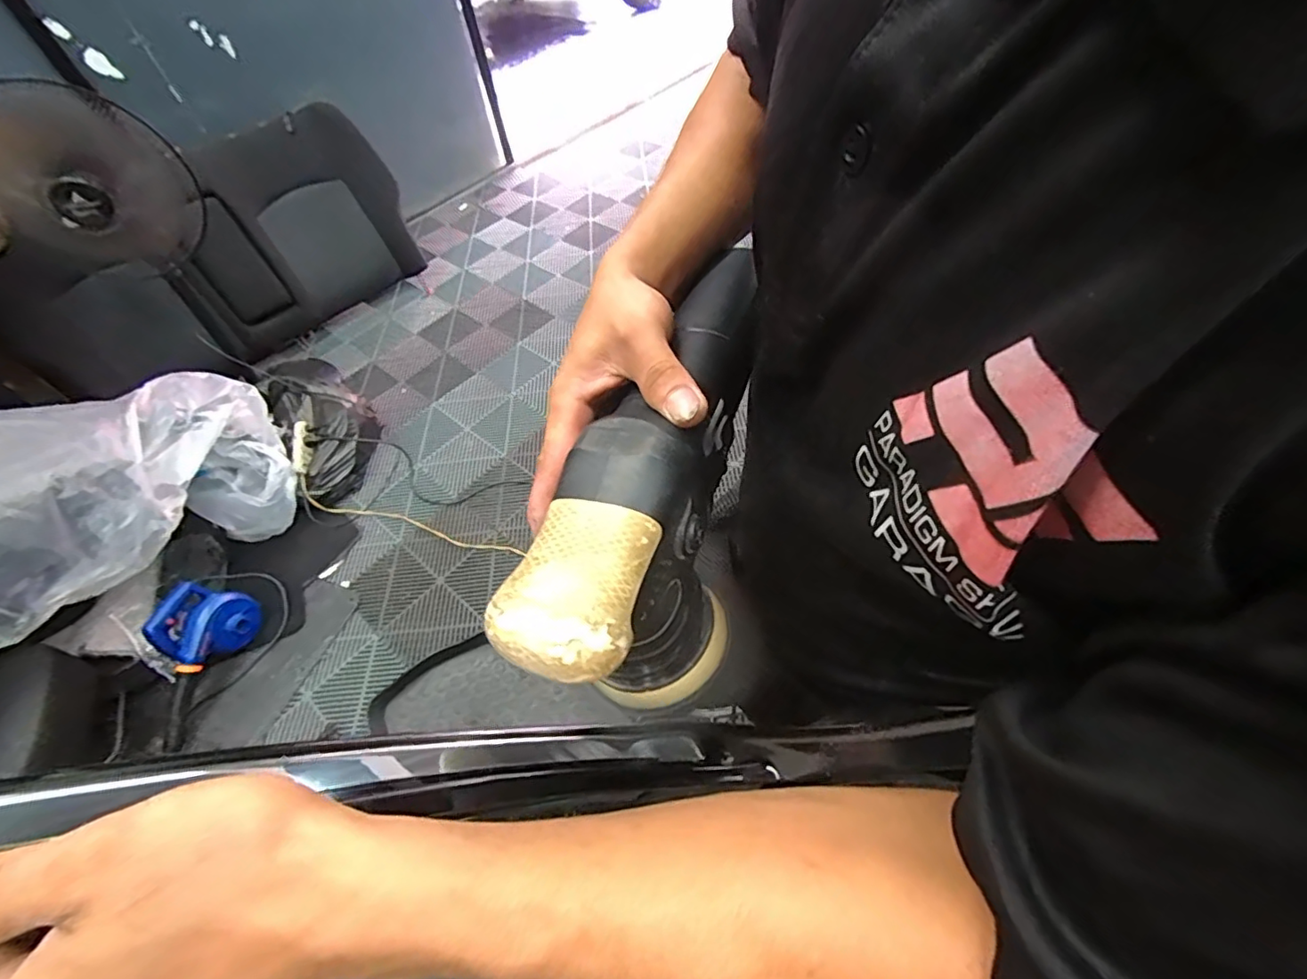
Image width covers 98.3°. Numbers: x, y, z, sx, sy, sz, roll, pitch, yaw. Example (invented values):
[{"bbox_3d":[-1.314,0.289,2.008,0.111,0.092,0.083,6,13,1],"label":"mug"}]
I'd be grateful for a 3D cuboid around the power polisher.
[{"bbox_3d":[0.021,-0.019,0.315,0.085,0.102,0.282,15,60,14],"label":"power polisher"}]

